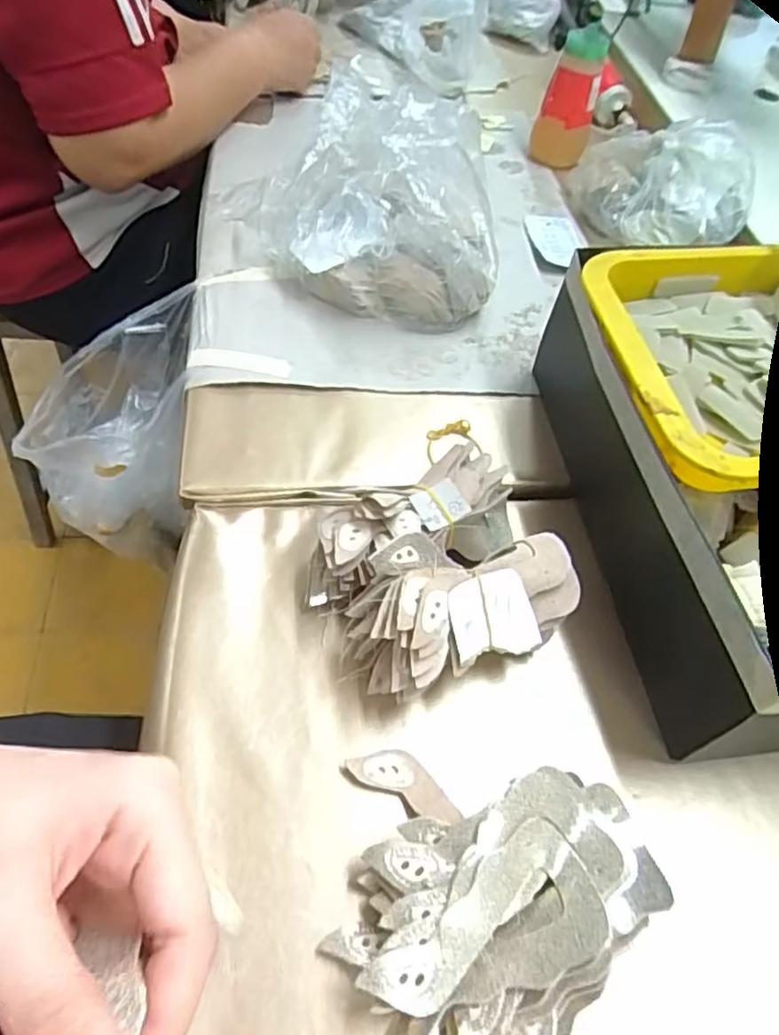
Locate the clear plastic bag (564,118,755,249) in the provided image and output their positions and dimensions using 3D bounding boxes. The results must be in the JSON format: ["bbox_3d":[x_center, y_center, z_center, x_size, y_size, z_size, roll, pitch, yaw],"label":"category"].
[{"bbox_3d":[0.271,-0.334,0.672,0.185,0.091,0.155,18,55,8],"label":"clear plastic bag"}]

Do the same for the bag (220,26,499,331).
[{"bbox_3d":[-0.006,-0.295,0.595,0.254,0.131,0.195,31,58,16],"label":"bag"}]

